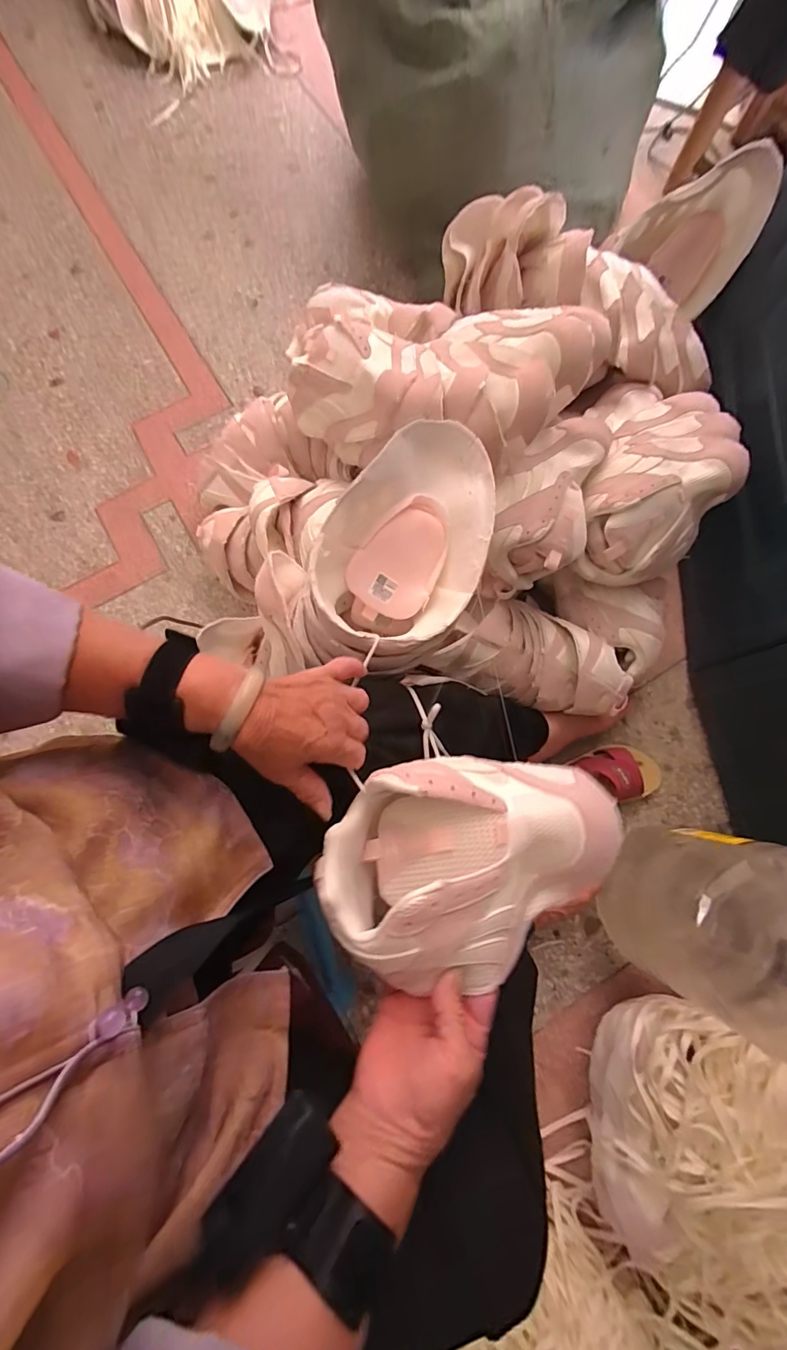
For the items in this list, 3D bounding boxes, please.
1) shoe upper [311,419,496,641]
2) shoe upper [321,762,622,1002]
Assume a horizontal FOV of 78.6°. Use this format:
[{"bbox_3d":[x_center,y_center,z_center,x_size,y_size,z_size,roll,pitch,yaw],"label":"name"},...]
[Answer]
[{"bbox_3d":[0.020,-0.129,0.485,0.140,0.102,0.220,29,78,5],"label":"shoe upper"},{"bbox_3d":[0.059,0.138,0.358,0.218,0.083,0.148,-4,77,-2],"label":"shoe upper"}]

